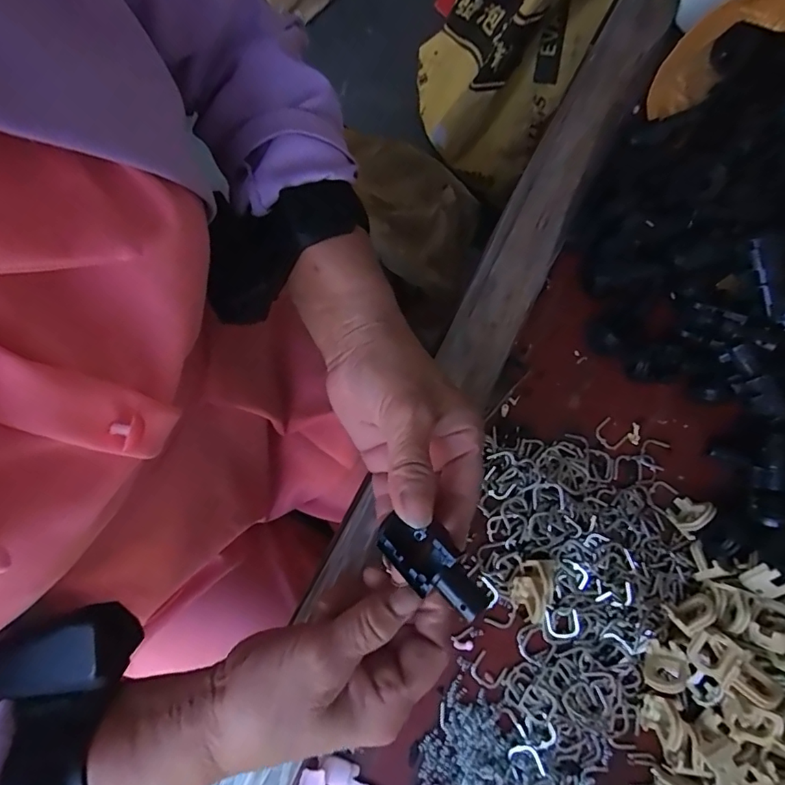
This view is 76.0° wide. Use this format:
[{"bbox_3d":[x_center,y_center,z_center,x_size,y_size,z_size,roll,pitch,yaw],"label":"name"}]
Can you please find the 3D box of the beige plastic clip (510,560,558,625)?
[{"bbox_3d":[0.084,0.115,0.299,0.021,0.014,0.035,32,79,5],"label":"beige plastic clip"}]

